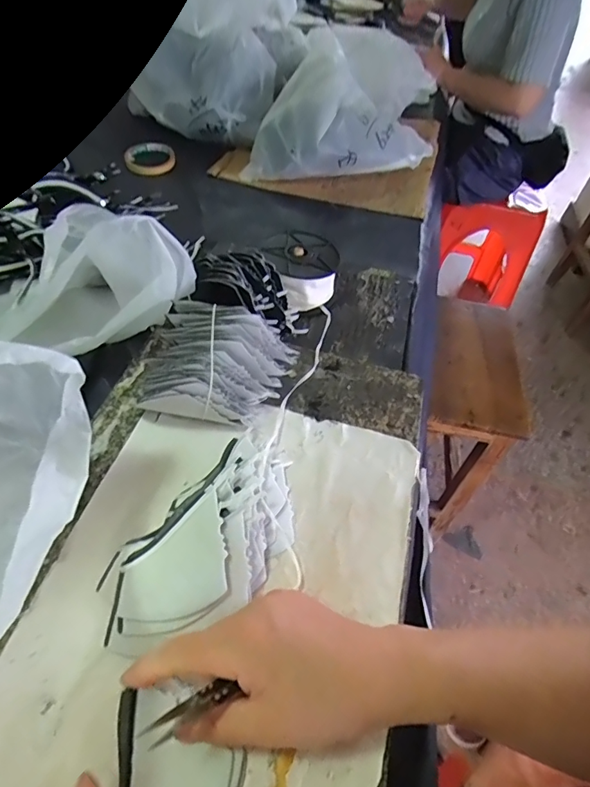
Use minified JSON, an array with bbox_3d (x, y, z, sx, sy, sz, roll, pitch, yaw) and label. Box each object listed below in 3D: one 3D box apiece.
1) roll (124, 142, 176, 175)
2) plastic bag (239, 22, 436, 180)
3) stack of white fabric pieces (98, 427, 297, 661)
[{"bbox_3d":[-0.252,-0.411,0.807,0.085,0.014,0.093,1,51,-7],"label":"roll"},{"bbox_3d":[0.114,-0.522,0.854,0.263,0.159,0.425,19,51,8],"label":"plastic bag"},{"bbox_3d":[-0.055,0.100,0.347,0.095,0.051,0.197,30,53,17],"label":"stack of white fabric pieces"}]

